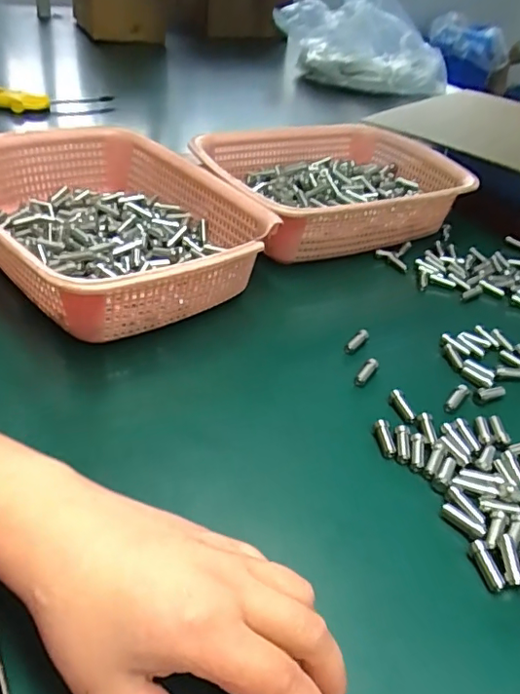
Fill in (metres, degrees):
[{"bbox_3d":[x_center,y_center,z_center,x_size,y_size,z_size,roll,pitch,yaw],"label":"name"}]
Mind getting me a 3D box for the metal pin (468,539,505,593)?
[{"bbox_3d":[0.128,0.123,0.307,0.009,0.006,0.027,-8,51,-16],"label":"metal pin"}]

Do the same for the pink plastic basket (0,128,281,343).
[{"bbox_3d":[-0.141,-0.111,0.504,0.220,0.087,0.289,-24,46,-33],"label":"pink plastic basket"}]

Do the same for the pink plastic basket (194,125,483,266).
[{"bbox_3d":[0.084,-0.185,0.638,0.302,0.076,0.211,-18,43,-27],"label":"pink plastic basket"}]

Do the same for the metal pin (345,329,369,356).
[{"bbox_3d":[0.082,-0.005,0.461,0.009,0.008,0.033,29,43,27],"label":"metal pin"}]

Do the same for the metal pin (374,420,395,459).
[{"bbox_3d":[0.086,0.064,0.376,0.010,0.009,0.028,-1,38,-8],"label":"metal pin"}]

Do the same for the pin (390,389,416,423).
[{"bbox_3d":[0.107,0.044,0.405,0.010,0.011,0.027,-14,56,-23],"label":"pin"}]

